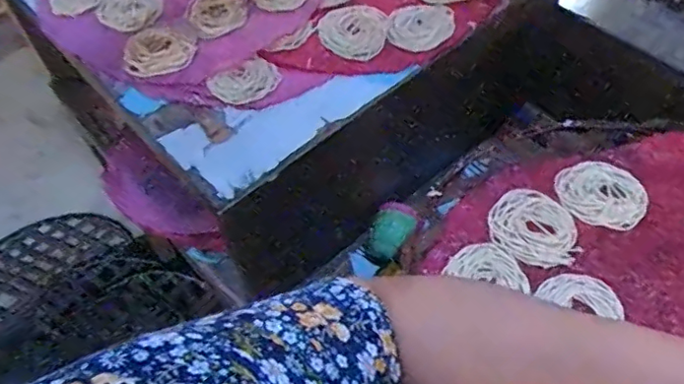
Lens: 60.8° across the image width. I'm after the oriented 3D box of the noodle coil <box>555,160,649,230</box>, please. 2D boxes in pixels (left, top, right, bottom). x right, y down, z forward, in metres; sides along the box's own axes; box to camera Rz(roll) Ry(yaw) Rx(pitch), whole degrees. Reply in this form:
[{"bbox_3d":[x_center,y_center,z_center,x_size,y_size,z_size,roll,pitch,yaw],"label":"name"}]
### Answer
[{"bbox_3d":[0.248,0.000,0.558,0.079,0.010,0.072,-2,54,3],"label":"noodle coil"}]

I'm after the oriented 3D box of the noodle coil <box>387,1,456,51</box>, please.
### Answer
[{"bbox_3d":[0.091,-0.191,0.665,0.072,0.016,0.074,-2,54,3],"label":"noodle coil"}]

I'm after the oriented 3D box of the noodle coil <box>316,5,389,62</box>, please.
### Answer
[{"bbox_3d":[0.013,-0.184,0.660,0.075,0.013,0.081,-2,54,3],"label":"noodle coil"}]

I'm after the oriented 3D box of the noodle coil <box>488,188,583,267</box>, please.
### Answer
[{"bbox_3d":[0.176,0.031,0.541,0.076,0.007,0.077,-2,54,3],"label":"noodle coil"}]

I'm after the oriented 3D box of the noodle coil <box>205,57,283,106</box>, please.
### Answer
[{"bbox_3d":[-0.103,-0.118,0.621,0.075,0.008,0.049,-26,56,-13],"label":"noodle coil"}]

